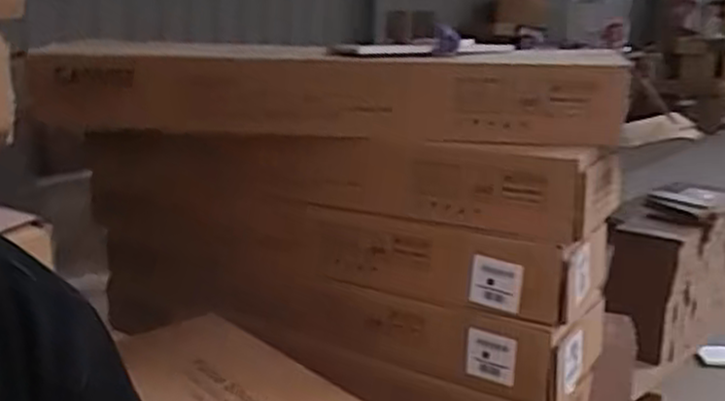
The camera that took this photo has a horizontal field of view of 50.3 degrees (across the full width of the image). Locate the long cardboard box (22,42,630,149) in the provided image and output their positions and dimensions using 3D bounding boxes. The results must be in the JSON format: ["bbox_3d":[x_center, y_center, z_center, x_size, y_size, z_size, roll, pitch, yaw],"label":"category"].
[{"bbox_3d":[-0.109,-0.222,1.591,1.223,0.172,0.147,3,14,9],"label":"long cardboard box"}]

